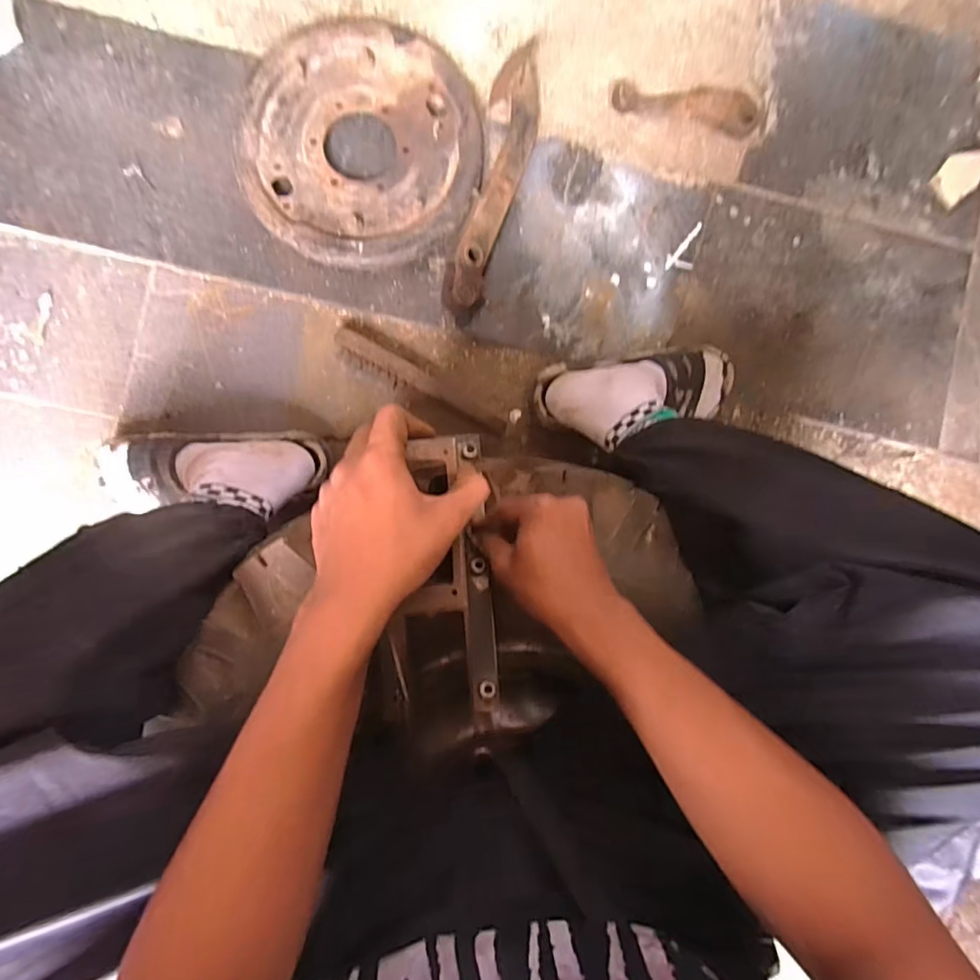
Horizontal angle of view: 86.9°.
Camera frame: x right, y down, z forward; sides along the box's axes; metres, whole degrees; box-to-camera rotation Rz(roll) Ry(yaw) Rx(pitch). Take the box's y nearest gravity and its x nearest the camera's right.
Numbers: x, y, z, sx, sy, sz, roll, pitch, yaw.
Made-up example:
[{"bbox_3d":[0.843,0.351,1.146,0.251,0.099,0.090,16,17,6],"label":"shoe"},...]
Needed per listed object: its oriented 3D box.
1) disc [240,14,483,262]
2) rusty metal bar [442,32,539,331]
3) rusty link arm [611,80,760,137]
[{"bbox_3d":[-0.150,-0.408,0.624,0.270,0.034,0.272,0,93,-5],"label":"disc"},{"bbox_3d":[0.005,-0.391,0.654,0.067,0.046,0.352,15,91,-4],"label":"rusty metal bar"},{"bbox_3d":[0.263,-0.500,0.679,0.199,0.045,0.064,1,89,-5],"label":"rusty link arm"}]

